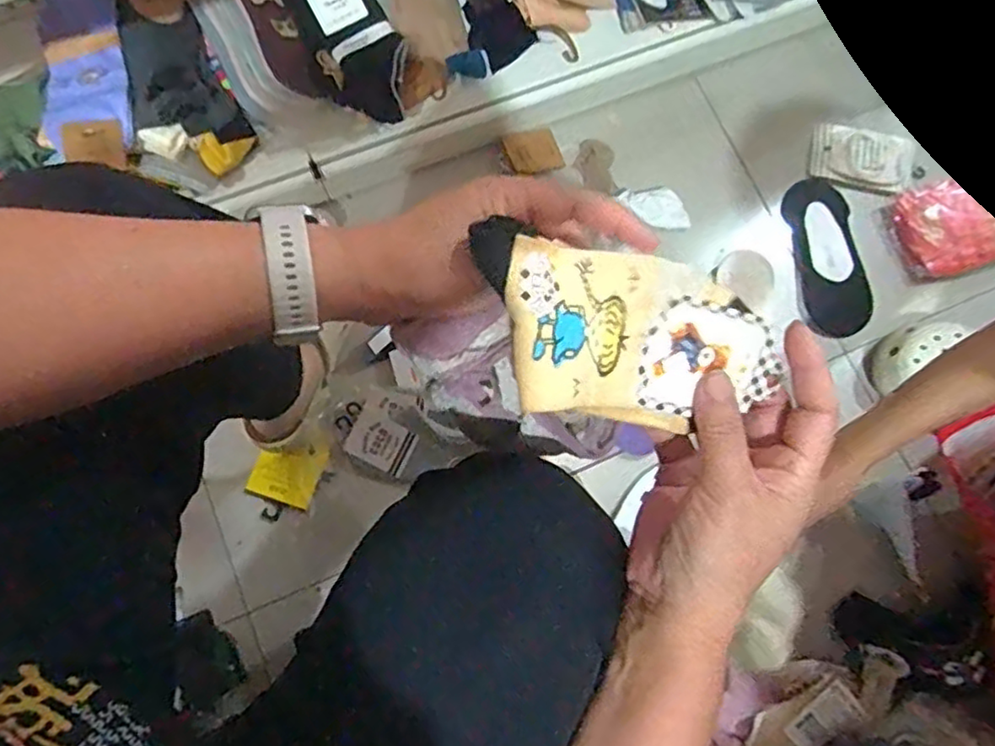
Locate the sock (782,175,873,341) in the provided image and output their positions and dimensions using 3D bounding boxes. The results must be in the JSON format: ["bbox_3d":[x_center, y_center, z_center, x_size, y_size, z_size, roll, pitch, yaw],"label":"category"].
[{"bbox_3d":[0.446,-0.155,0.883,0.092,0.013,0.217,-3,79,-2],"label":"sock"}]

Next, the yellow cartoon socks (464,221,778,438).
[{"bbox_3d":[0.063,-0.017,0.320,0.154,0.025,0.080,13,94,-19],"label":"yellow cartoon socks"}]

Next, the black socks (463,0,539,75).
[{"bbox_3d":[-0.019,-0.449,0.785,0.074,0.038,0.164,-27,80,-6],"label":"black socks"}]

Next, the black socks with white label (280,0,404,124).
[{"bbox_3d":[-0.175,-0.393,0.763,0.101,0.044,0.221,-27,80,-6],"label":"black socks with white label"}]

